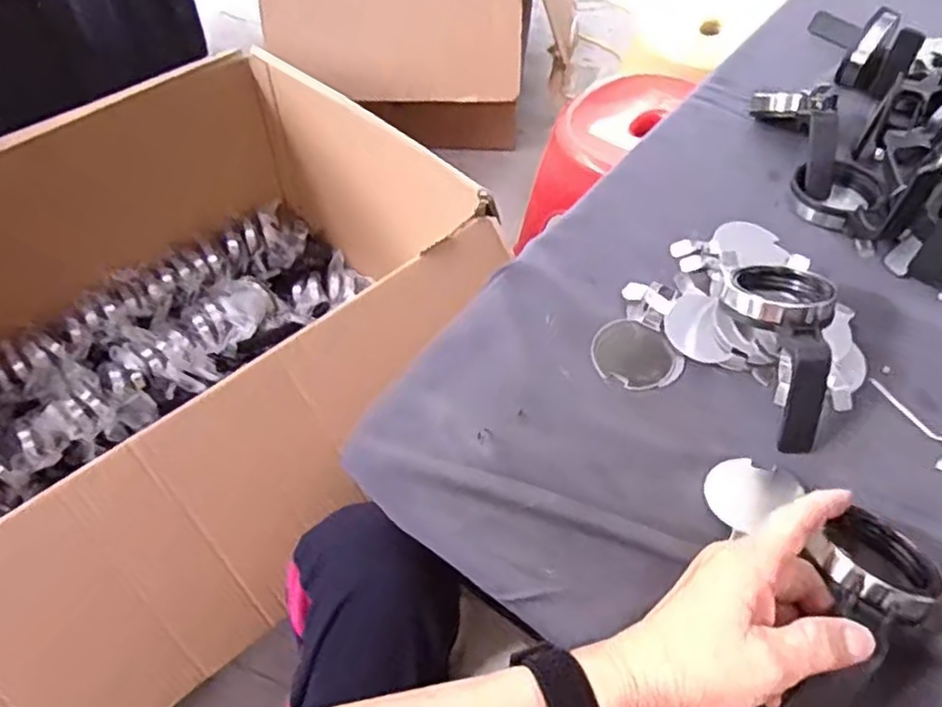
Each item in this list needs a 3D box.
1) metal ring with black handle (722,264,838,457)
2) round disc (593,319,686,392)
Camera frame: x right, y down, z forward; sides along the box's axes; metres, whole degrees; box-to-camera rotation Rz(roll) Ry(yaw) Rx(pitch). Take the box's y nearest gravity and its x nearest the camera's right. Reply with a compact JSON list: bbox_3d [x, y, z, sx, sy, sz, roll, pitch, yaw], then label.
[{"bbox_3d":[0.200,-0.006,0.462,0.079,0.052,0.125,16,54,11],"label":"metal ring with black handle"},{"bbox_3d":[0.118,0.001,0.496,0.062,0.006,0.051,25,56,17],"label":"round disc"}]

